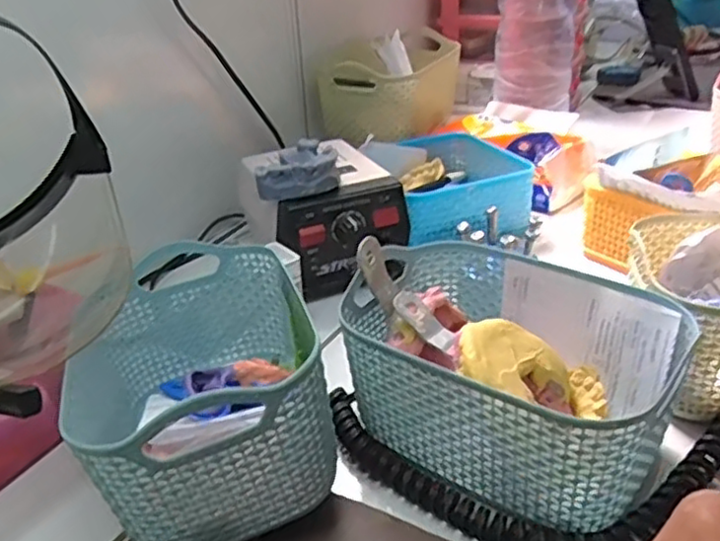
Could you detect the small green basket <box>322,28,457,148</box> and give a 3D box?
[{"bbox_3d":[0.042,-0.204,0.743,0.100,0.081,0.178,13,32,27],"label":"small green basket"}]

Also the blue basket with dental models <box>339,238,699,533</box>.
[{"bbox_3d":[0.076,0.055,0.370,0.162,0.082,0.116,18,35,34],"label":"blue basket with dental models"}]

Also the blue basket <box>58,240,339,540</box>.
[{"bbox_3d":[-0.087,0.058,0.365,0.114,0.093,0.169,-11,29,-15],"label":"blue basket"}]

